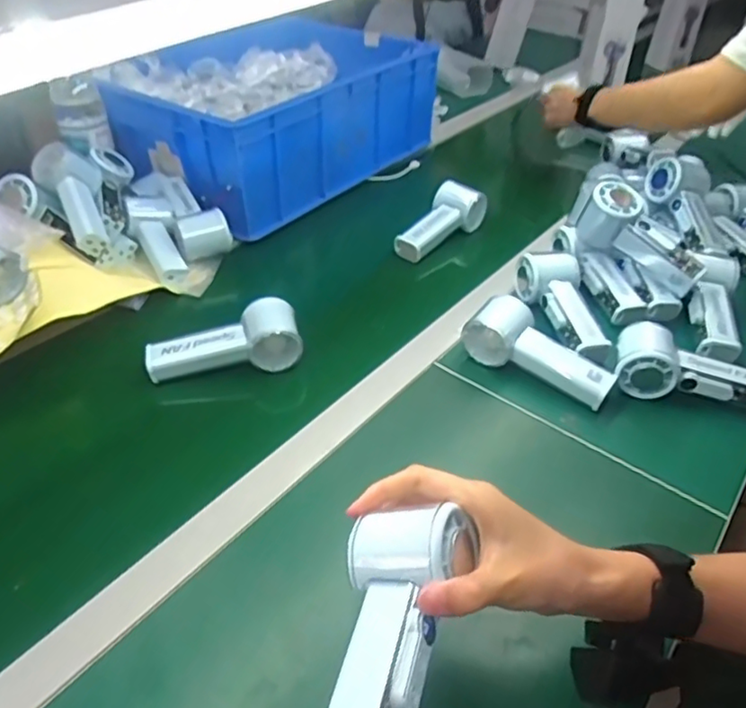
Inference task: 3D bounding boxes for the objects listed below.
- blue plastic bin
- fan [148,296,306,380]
[{"bbox_3d":[-0.132,-0.382,0.980,0.292,0.150,0.502,27,47,28],"label":"blue plastic bin"},{"bbox_3d":[-0.152,-0.011,0.627,0.146,0.043,0.062,-13,42,-16],"label":"fan"}]

